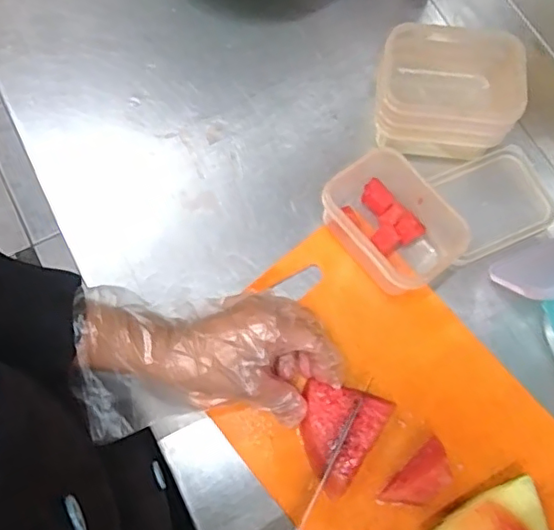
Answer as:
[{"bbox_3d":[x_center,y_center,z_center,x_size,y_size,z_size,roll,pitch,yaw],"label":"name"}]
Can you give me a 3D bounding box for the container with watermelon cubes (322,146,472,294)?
[{"bbox_3d":[0.089,-0.034,0.475,0.082,0.043,0.117,-37,76,-11],"label":"container with watermelon cubes"}]

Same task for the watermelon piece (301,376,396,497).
[{"bbox_3d":[0.047,0.130,0.431,0.063,0.018,0.073,13,73,4],"label":"watermelon piece"}]

